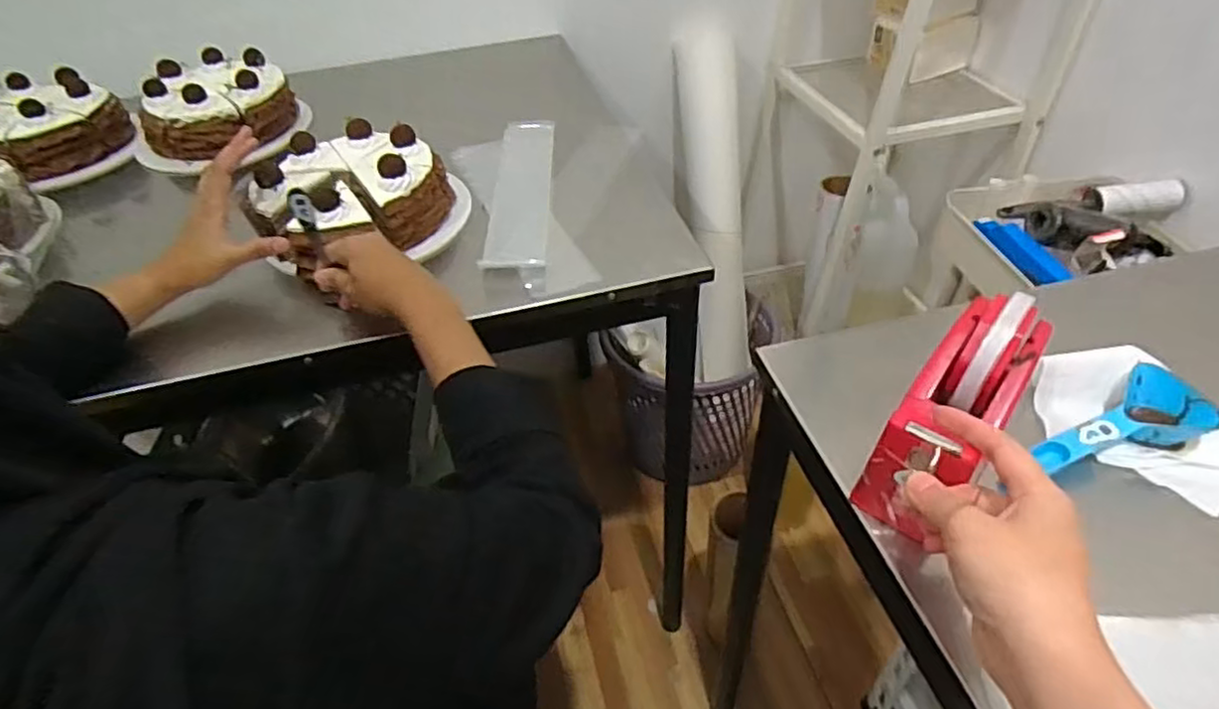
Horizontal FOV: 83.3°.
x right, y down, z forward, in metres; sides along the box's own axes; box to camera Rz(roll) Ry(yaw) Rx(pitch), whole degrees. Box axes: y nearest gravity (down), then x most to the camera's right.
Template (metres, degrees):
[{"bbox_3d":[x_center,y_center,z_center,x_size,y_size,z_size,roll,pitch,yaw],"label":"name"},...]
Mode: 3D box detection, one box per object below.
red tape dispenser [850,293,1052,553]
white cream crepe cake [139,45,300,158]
[{"bbox_3d":[0.215,0.032,0.421,0.058,0.066,0.163,31,72,30],"label":"red tape dispenser"},{"bbox_3d":[-0.495,-0.322,0.871,0.152,0.079,0.164,-2,44,2],"label":"white cream crepe cake"}]

